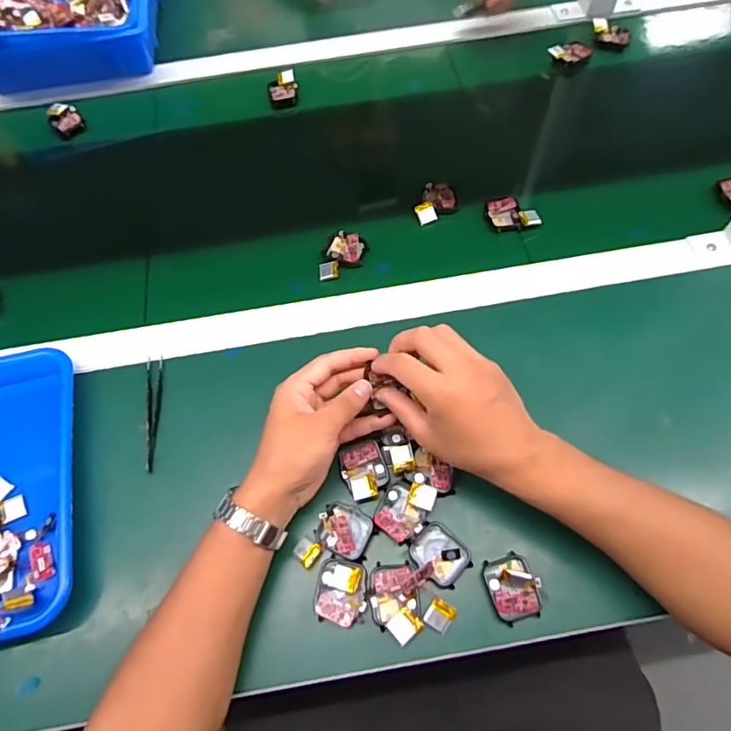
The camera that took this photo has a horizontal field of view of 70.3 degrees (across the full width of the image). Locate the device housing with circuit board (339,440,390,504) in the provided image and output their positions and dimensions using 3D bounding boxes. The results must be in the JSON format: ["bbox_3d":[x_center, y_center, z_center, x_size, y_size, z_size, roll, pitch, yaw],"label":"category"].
[{"bbox_3d":[0.000,0.090,0.447,0.037,0.007,0.051,-17,64,-5],"label":"device housing with circuit board"}]

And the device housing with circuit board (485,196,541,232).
[{"bbox_3d":[0.163,-0.171,0.578,0.052,0.015,0.043,-8,64,-1],"label":"device housing with circuit board"}]

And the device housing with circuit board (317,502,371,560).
[{"bbox_3d":[-0.018,0.137,0.435,0.042,0.009,0.040,18,66,11],"label":"device housing with circuit board"}]

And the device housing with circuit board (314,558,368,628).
[{"bbox_3d":[-0.020,0.180,0.413,0.042,0.007,0.048,4,64,5],"label":"device housing with circuit board"}]

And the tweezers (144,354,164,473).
[{"bbox_3d":[-0.199,0.042,0.491,0.016,0.010,0.114,-10,64,-2],"label":"tweezers"}]

